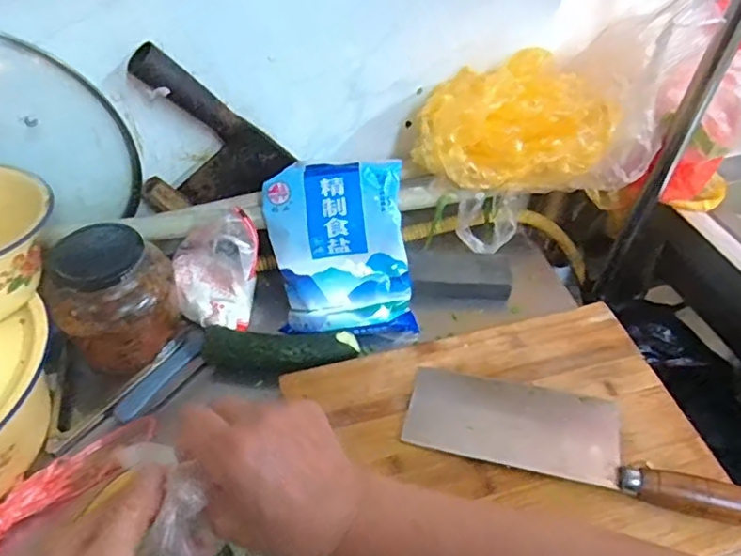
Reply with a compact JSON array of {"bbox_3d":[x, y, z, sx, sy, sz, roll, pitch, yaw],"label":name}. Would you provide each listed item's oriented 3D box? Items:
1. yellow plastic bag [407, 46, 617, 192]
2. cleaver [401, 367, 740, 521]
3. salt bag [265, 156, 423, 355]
[{"bbox_3d":[0.152,-0.157,0.629,0.198,0.111,0.121,10,46,9],"label":"yellow plastic bag"},{"bbox_3d":[0.179,0.137,0.521,0.288,0.024,0.087,12,47,11],"label":"cleaver"},{"bbox_3d":[-0.031,-0.022,0.615,0.140,0.197,0.027,-7,5,0],"label":"salt bag"}]

